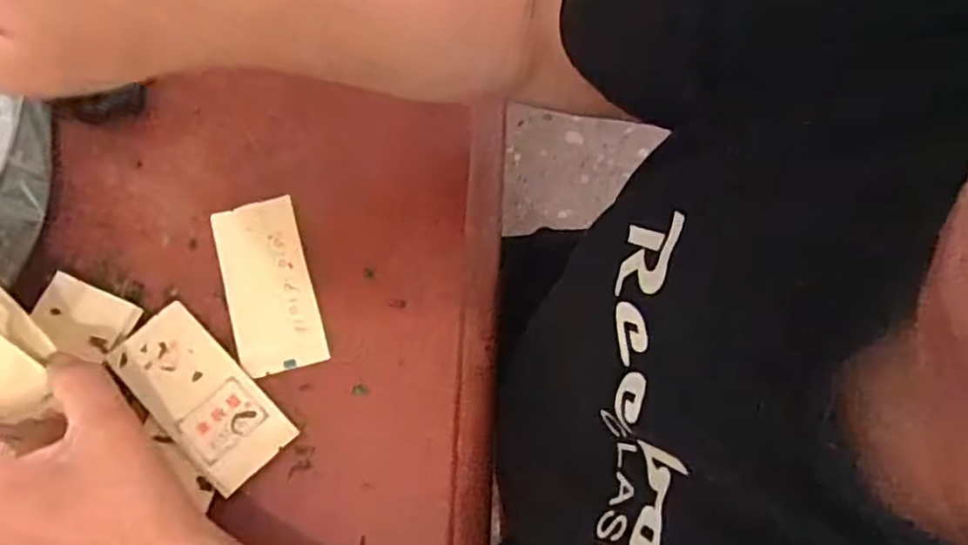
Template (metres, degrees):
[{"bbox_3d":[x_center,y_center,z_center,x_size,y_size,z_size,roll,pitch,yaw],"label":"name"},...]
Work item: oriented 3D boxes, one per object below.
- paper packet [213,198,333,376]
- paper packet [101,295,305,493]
[{"bbox_3d":[-0.135,0.008,0.423,0.051,0.004,0.107,-15,78,-12],"label":"paper packet"},{"bbox_3d":[-0.163,0.071,0.389,0.107,0.004,0.051,44,69,8],"label":"paper packet"}]

